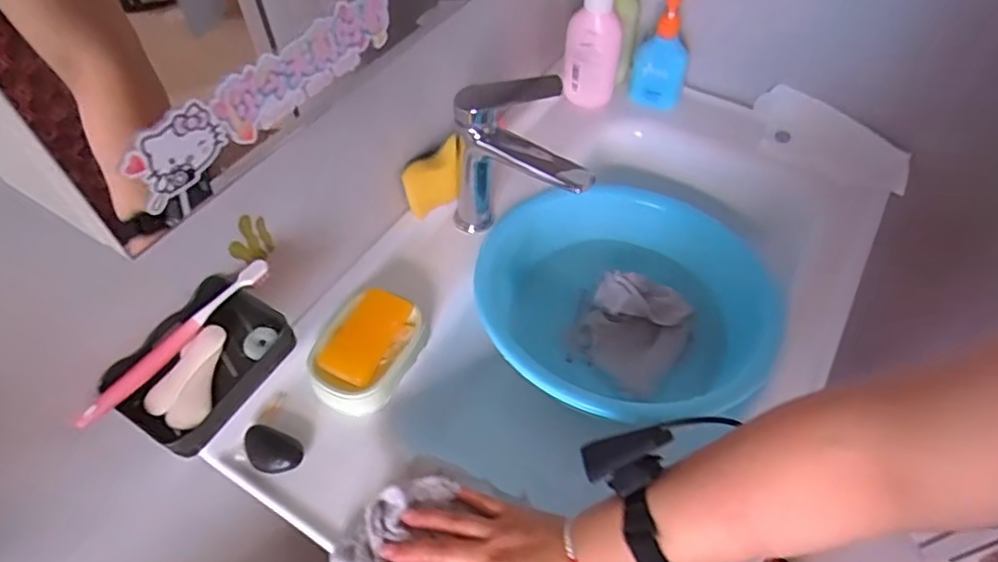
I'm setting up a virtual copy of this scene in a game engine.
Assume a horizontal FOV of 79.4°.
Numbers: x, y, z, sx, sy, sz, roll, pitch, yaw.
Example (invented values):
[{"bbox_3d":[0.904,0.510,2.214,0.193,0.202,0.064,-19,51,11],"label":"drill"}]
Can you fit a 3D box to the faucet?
[{"bbox_3d":[0.033,-0.128,0.706,0.161,0.199,0.084,26,58,19],"label":"faucet"}]

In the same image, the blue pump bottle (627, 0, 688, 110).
[{"bbox_3d":[0.248,-0.350,0.908,0.079,0.182,0.069,9,54,8],"label":"blue pump bottle"}]

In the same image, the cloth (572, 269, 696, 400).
[{"bbox_3d":[0.174,0.060,0.768,0.127,0.032,0.164,23,57,17],"label":"cloth"}]

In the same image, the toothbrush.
[{"bbox_3d":[-0.265,0.046,0.500,0.020,0.016,0.181,29,59,20],"label":"toothbrush"}]

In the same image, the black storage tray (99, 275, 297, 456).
[{"bbox_3d":[-0.245,0.067,0.501,0.088,0.040,0.134,23,57,17],"label":"black storage tray"}]

